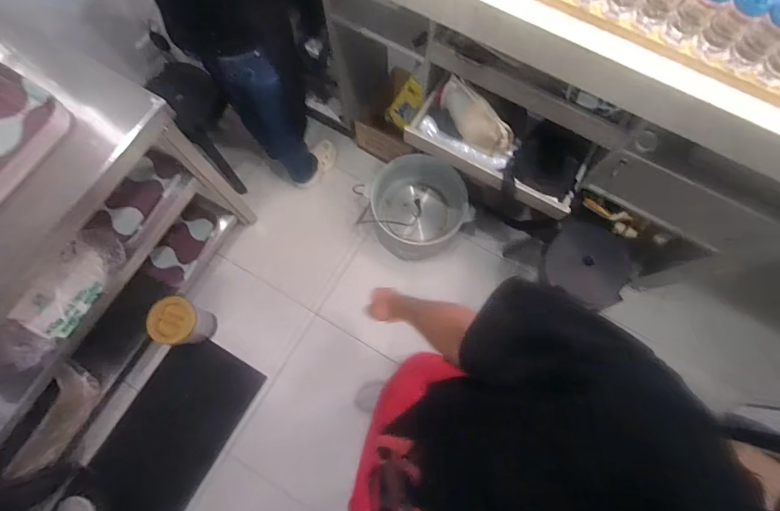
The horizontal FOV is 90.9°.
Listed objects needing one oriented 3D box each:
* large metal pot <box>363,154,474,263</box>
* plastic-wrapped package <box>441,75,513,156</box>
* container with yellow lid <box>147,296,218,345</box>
[{"bbox_3d":[0.105,-0.208,1.563,0.355,0.228,0.385,0,74,1],"label":"large metal pot"},{"bbox_3d":[0.247,-0.396,1.118,0.076,0.121,0.254,-42,77,-11],"label":"plastic-wrapped package"},{"bbox_3d":[-0.757,0.249,1.424,0.132,0.235,0.151,16,74,5],"label":"container with yellow lid"}]

